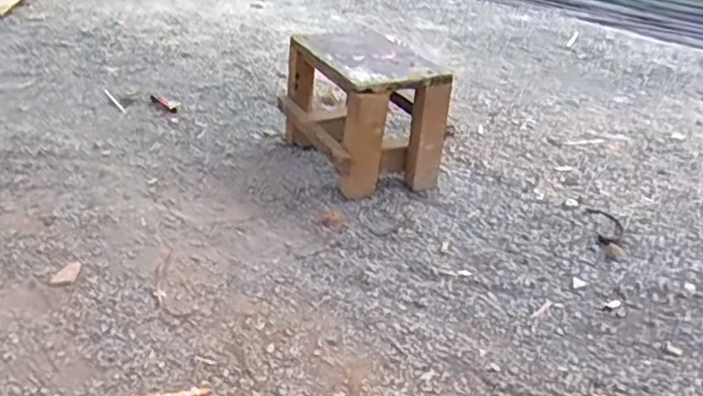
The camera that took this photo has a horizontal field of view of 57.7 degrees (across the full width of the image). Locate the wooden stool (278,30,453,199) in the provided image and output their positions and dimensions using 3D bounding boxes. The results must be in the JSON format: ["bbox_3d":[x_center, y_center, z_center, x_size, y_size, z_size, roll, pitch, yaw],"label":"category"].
[{"bbox_3d":[0.020,-0.169,1.225,0.217,0.235,0.289,-14,33,-23],"label":"wooden stool"}]

